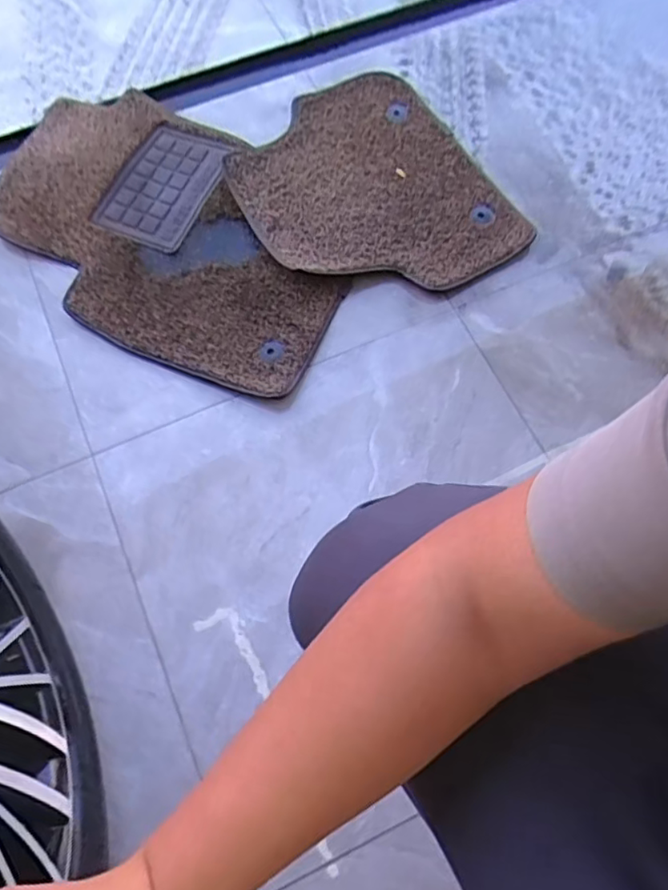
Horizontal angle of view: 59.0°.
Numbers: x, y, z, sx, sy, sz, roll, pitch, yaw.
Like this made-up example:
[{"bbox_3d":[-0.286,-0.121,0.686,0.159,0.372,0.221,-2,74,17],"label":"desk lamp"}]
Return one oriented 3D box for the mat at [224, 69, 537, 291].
[{"bbox_3d":[0.044,-0.458,1.012,0.390,0.029,0.509,-22,62,-12],"label":"mat"}]

